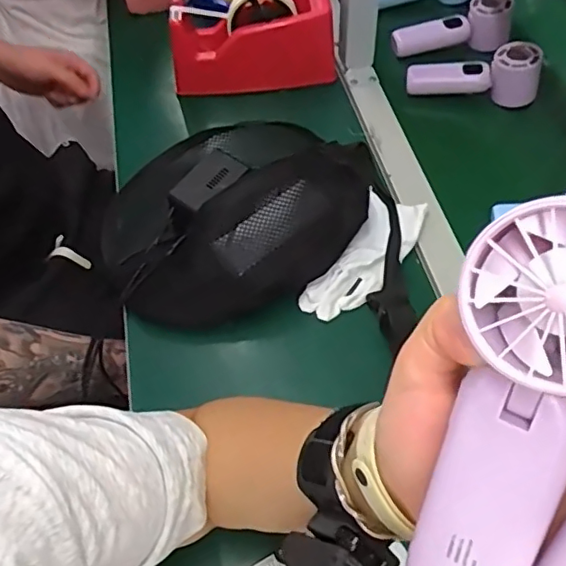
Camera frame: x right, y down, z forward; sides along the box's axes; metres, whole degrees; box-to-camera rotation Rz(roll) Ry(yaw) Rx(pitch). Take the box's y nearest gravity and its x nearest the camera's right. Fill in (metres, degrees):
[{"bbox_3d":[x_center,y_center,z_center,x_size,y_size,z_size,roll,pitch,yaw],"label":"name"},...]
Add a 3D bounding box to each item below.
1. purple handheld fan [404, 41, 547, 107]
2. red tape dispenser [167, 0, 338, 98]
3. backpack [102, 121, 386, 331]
[{"bbox_3d":[0.234,-0.255,0.705,0.156,0.061,0.047,3,55,18],"label":"purple handheld fan"},{"bbox_3d":[-0.038,-0.295,0.701,0.199,0.097,0.063,-6,56,-4],"label":"red tape dispenser"},{"bbox_3d":[-0.042,-0.087,0.586,0.290,0.094,0.229,-32,61,-19],"label":"backpack"}]

